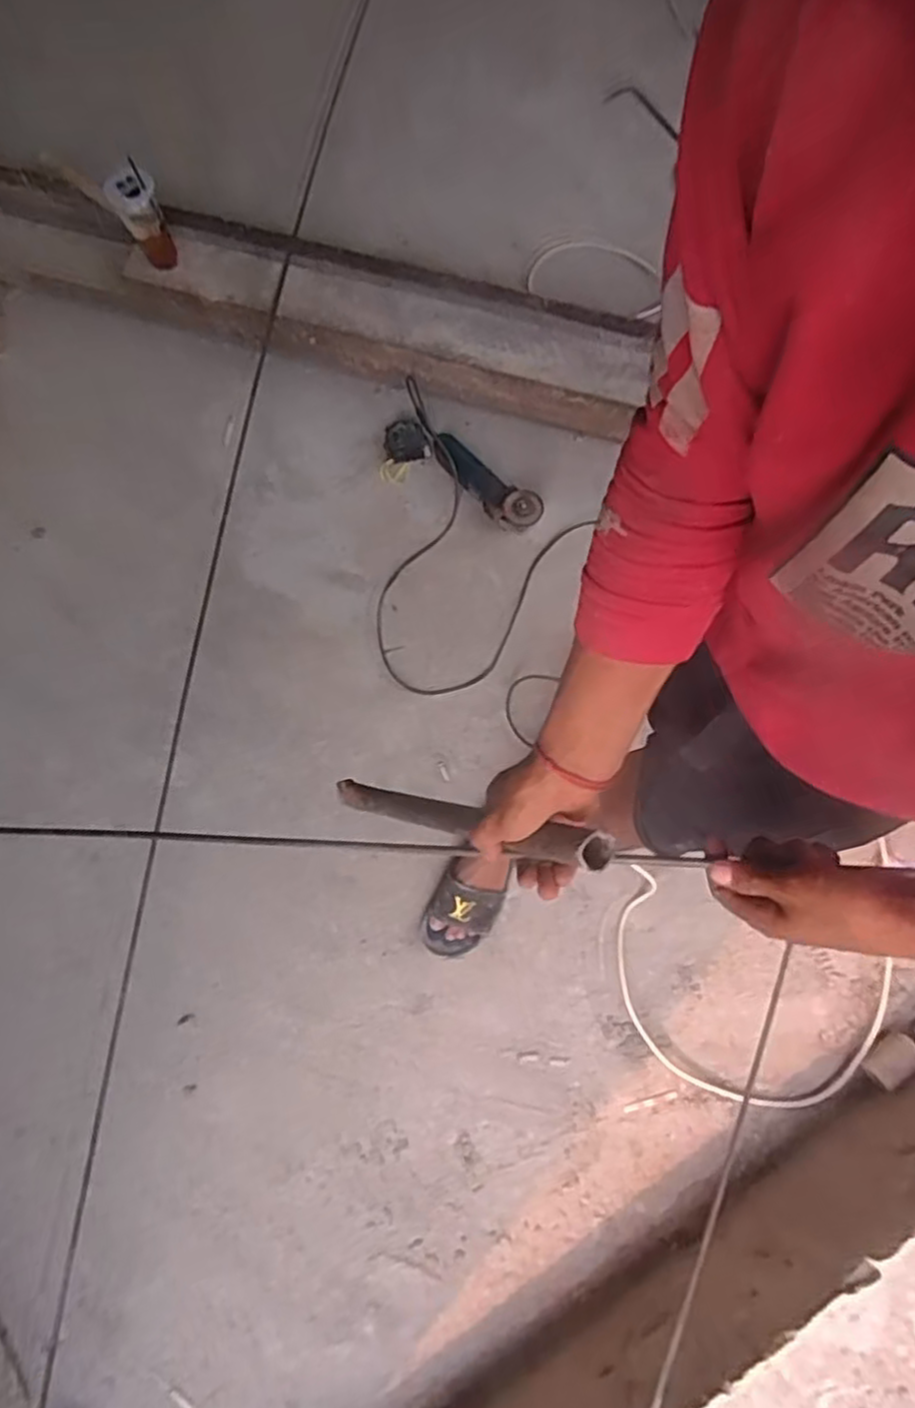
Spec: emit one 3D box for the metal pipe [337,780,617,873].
[{"bbox_3d":[-0.016,0.111,0.703,0.034,0.452,0.030,29,74,-29],"label":"metal pipe"}]

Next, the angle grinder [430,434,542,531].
[{"bbox_3d":[0.052,-0.425,1.362,0.067,0.085,0.264,-43,79,-10],"label":"angle grinder"}]

